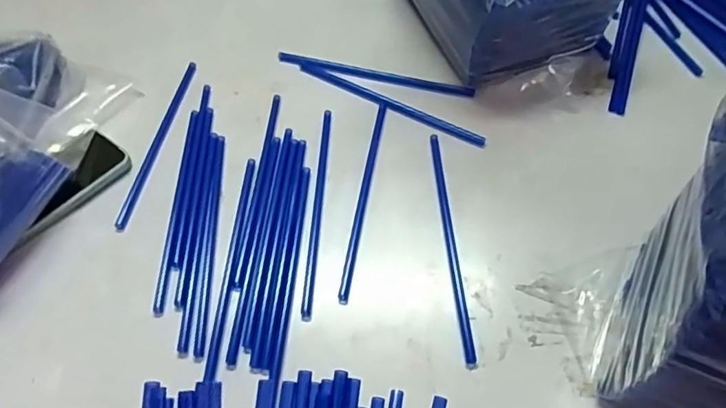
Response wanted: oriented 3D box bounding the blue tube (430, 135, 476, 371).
[{"bbox_3d":[0.079,0.029,0.497,0.009,0.005,0.248,-3,52,0],"label":"blue tube"}]

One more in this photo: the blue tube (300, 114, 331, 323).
[{"bbox_3d":[-0.044,-0.002,0.531,0.010,0.005,0.249,0,52,3],"label":"blue tube"}]

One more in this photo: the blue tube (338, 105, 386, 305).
[{"bbox_3d":[0.003,-0.013,0.538,0.009,0.005,0.245,6,52,8],"label":"blue tube"}]

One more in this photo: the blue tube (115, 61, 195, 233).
[{"bbox_3d":[-0.222,-0.073,0.597,0.012,0.009,0.247,3,52,5],"label":"blue tube"}]

